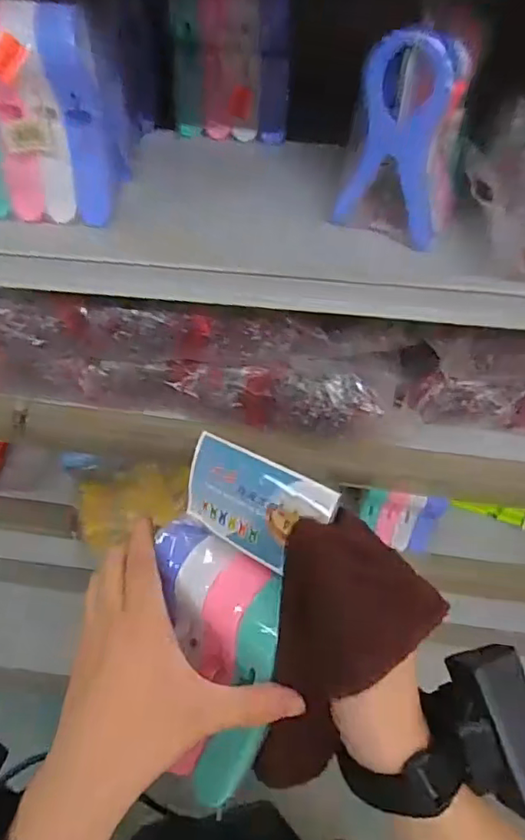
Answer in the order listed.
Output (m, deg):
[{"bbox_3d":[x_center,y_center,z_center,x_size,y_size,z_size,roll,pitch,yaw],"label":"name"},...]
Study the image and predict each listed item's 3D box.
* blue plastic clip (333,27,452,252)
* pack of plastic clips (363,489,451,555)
[{"bbox_3d":[0.091,-0.180,0.364,0.070,0.127,0.026,19,54,12],"label":"blue plastic clip"},{"bbox_3d":[0.184,0.132,0.752,0.100,0.090,0.030,10,23,3],"label":"pack of plastic clips"}]

